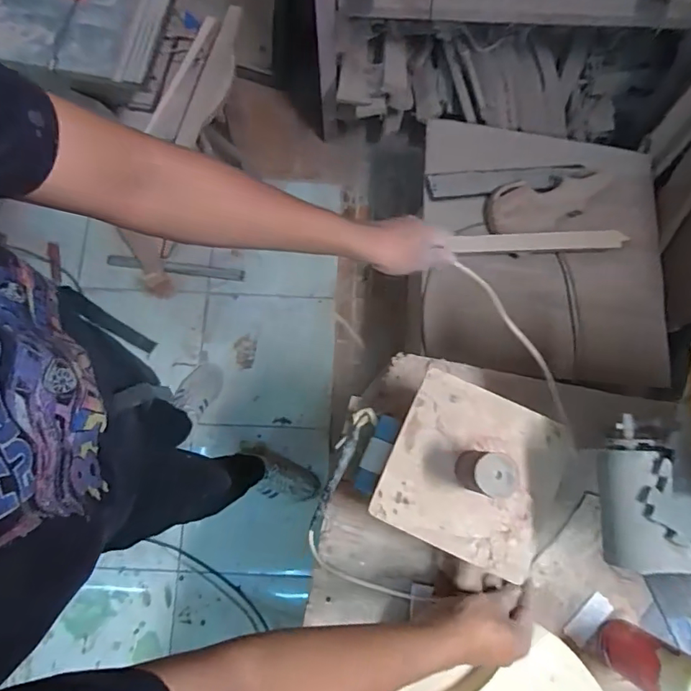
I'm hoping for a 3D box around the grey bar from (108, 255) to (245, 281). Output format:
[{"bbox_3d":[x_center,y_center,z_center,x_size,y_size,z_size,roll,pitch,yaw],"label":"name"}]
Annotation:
[{"bbox_3d":[-0.521,-0.239,1.534,0.413,0.031,0.036,6,77,1],"label":"grey bar"}]

